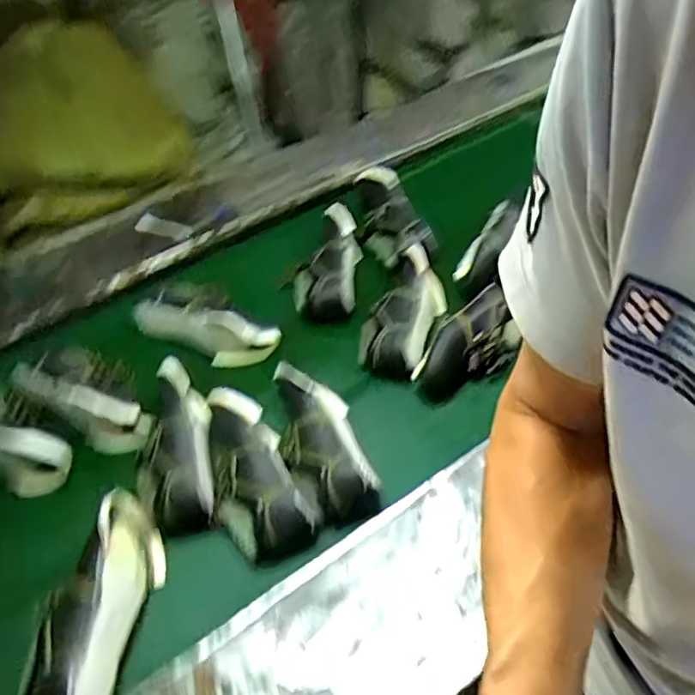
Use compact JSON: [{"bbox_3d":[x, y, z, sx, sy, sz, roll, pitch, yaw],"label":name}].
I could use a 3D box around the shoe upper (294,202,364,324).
[{"bbox_3d":[-0.040,-0.184,1.267,0.127,0.109,0.294,5,48,10],"label":"shoe upper"}]

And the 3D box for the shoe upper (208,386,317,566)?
[{"bbox_3d":[-0.154,0.184,0.935,0.126,0.092,0.299,-21,62,-13],"label":"shoe upper"}]

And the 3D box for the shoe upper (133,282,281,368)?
[{"bbox_3d":[-0.277,-0.043,1.172,0.285,0.139,0.096,18,51,21],"label":"shoe upper"}]

